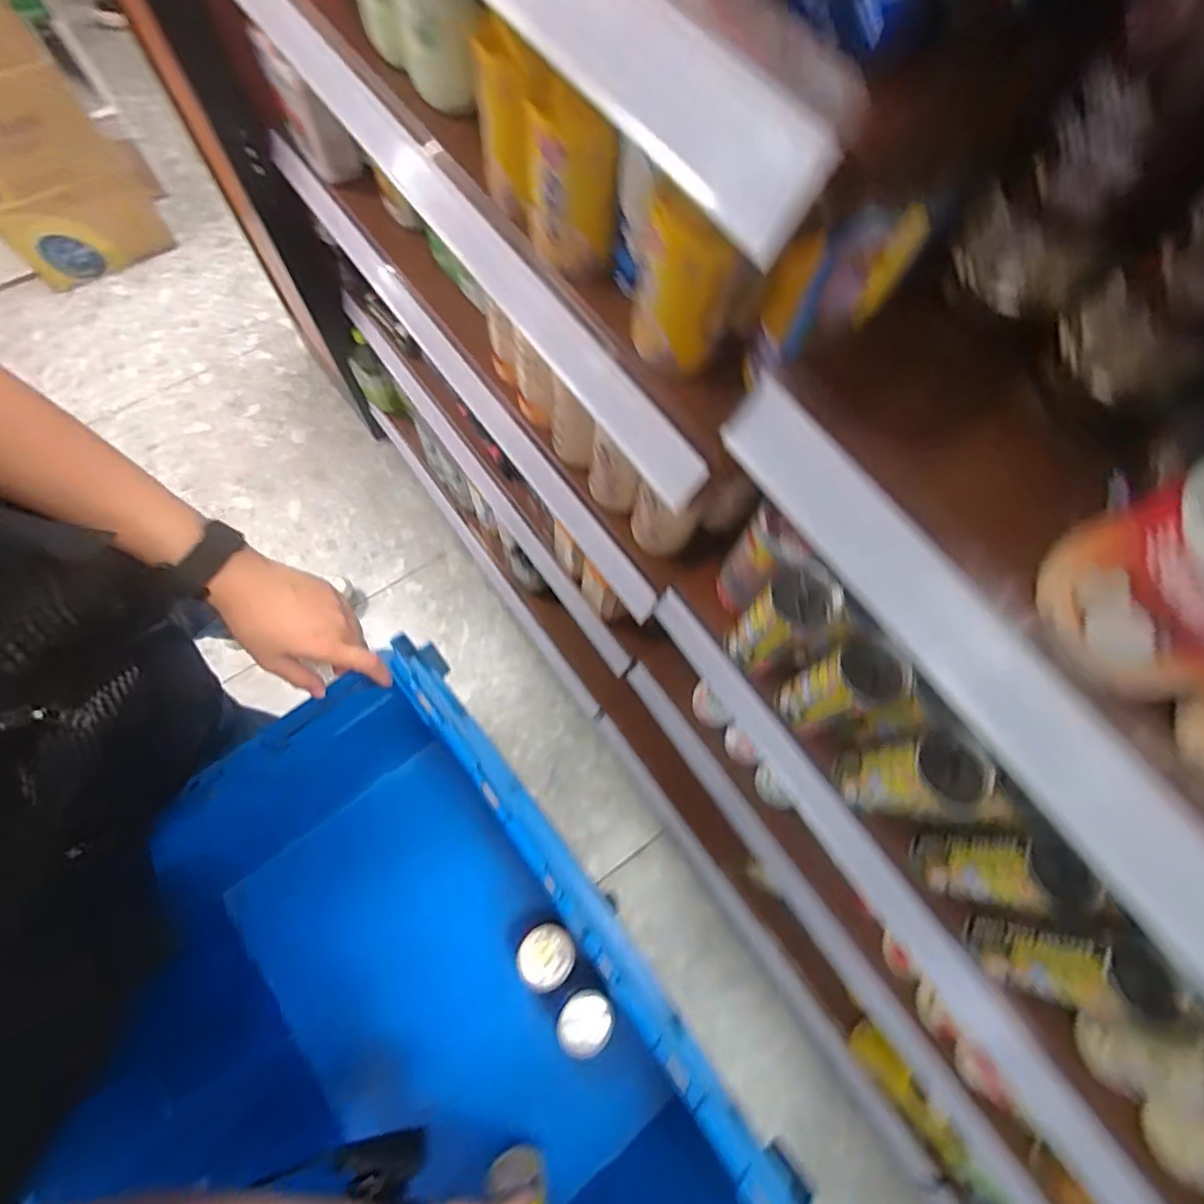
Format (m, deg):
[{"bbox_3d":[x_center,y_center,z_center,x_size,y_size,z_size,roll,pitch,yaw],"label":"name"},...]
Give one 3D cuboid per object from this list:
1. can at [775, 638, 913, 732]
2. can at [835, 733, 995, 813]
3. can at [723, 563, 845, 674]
[{"bbox_3d":[0.188,0.068,0.466,0.054,0.116,0.047,-13,71,-7],"label":"can"},{"bbox_3d":[0.230,0.135,0.445,0.049,0.135,0.049,1,70,-2],"label":"can"},{"bbox_3d":[0.146,0.017,0.480,0.054,0.120,0.051,1,70,-2],"label":"can"}]

